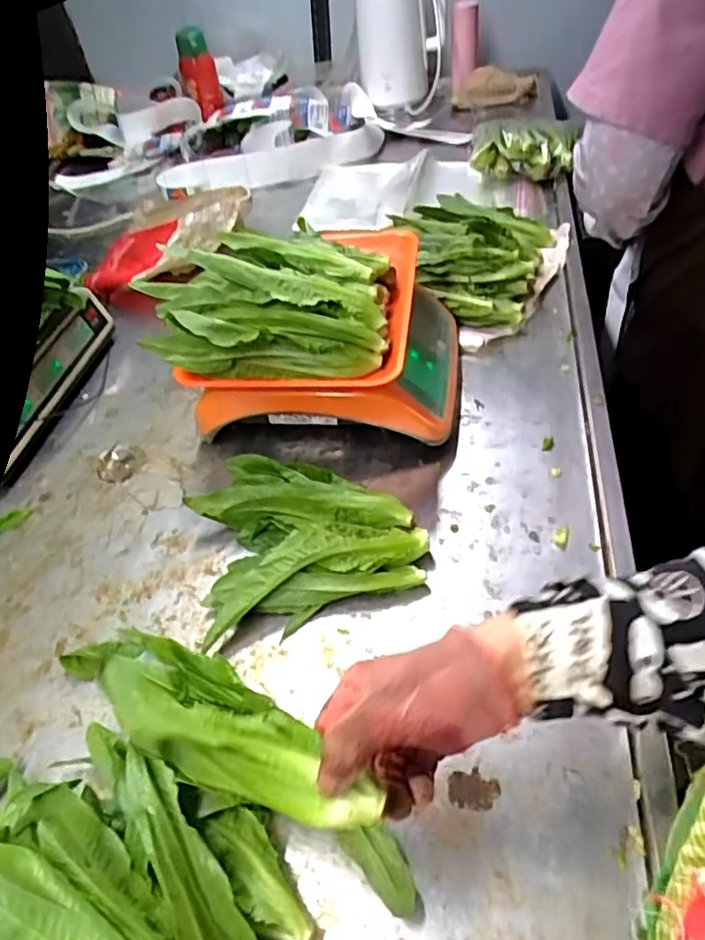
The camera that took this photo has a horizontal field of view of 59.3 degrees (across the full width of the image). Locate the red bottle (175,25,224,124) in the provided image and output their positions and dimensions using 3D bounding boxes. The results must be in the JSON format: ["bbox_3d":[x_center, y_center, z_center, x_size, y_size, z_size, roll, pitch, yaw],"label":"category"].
[{"bbox_3d":[-0.321,-0.831,1.298,0.073,0.163,0.067,-14,48,-6],"label":"red bottle"}]

